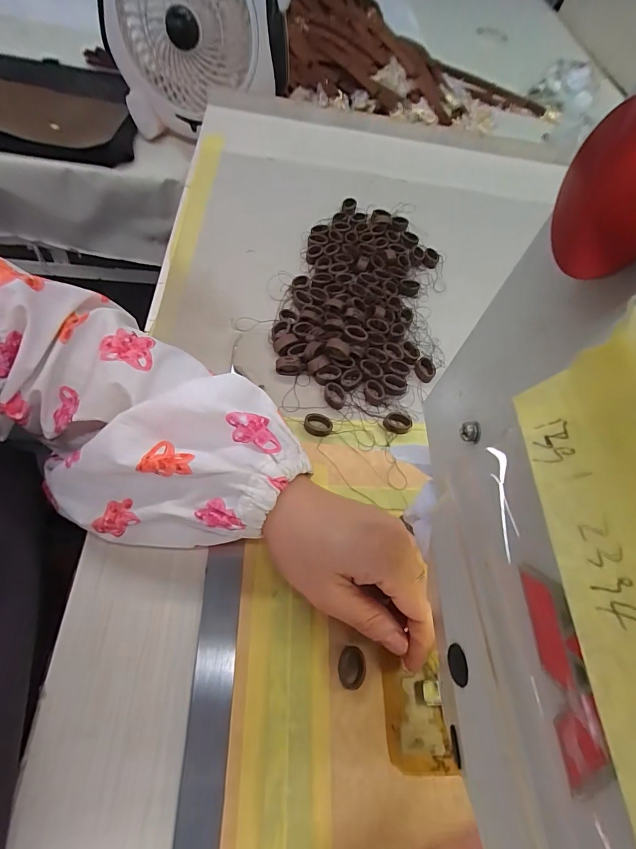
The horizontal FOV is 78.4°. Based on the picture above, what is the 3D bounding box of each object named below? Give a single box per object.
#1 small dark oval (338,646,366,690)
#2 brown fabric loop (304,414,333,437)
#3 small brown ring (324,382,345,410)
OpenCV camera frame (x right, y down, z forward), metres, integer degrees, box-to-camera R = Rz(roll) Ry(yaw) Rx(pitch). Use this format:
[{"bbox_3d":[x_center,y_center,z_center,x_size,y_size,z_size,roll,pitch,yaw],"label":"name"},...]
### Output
[{"bbox_3d":[0.019,0.140,0.224,0.015,0.008,0.021,0,61,-4],"label":"small dark oval"},{"bbox_3d":[0.000,0.000,0.300,0.023,0.007,0.015,17,61,2],"label":"brown fabric loop"},{"bbox_3d":[0.014,-0.024,0.314,0.017,0.004,0.023,-6,63,-11],"label":"small brown ring"}]

